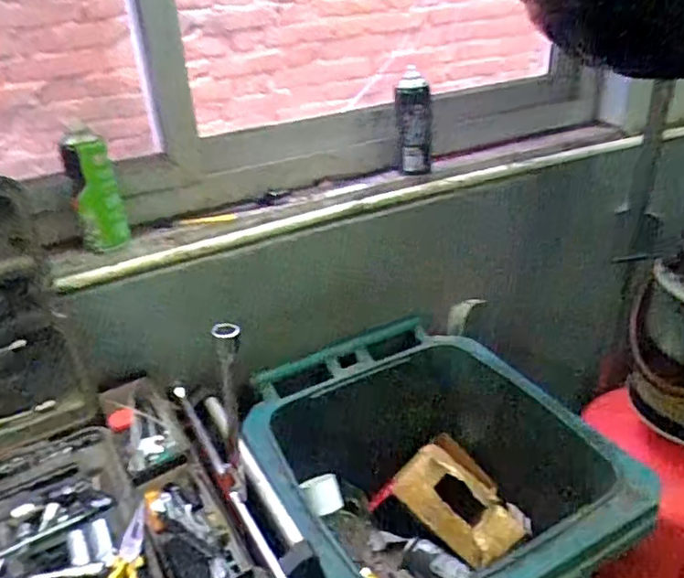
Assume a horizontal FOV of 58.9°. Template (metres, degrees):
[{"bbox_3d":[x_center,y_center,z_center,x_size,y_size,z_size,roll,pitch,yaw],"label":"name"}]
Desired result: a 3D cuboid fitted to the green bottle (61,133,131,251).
[{"bbox_3d":[-0.344,-0.135,0.850,0.059,0.162,0.032,-15,32,-20],"label":"green bottle"}]

